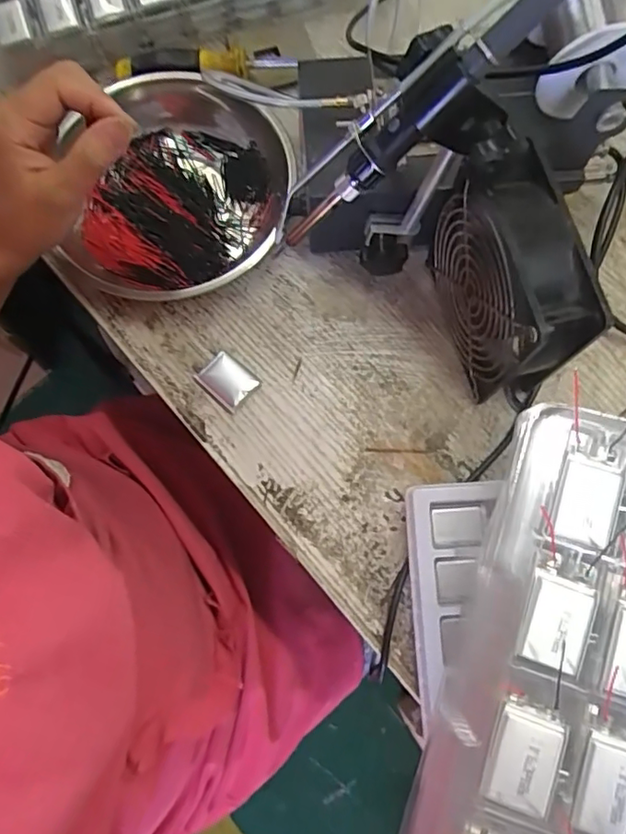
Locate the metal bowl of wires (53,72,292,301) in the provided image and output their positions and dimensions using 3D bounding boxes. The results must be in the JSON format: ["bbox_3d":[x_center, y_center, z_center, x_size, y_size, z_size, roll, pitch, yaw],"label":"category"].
[{"bbox_3d":[-0.096,-0.167,0.421,0.153,0.043,0.183,16,75,4],"label":"metal bowl of wires"}]

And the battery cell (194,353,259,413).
[{"bbox_3d":[-0.062,-0.027,0.403,0.039,0.011,0.030,39,78,9],"label":"battery cell"}]

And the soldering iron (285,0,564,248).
[{"bbox_3d":[0.052,-0.146,0.263,0.198,0.019,0.018,-34,73,36],"label":"soldering iron"}]

